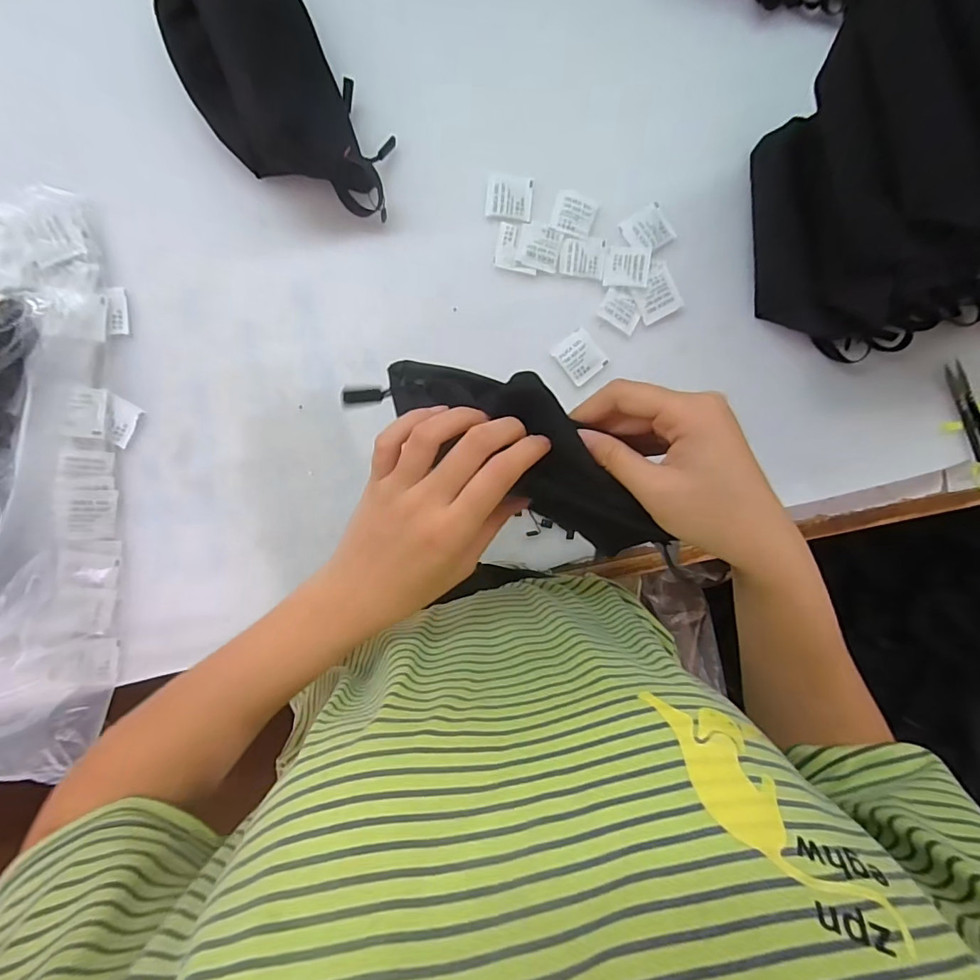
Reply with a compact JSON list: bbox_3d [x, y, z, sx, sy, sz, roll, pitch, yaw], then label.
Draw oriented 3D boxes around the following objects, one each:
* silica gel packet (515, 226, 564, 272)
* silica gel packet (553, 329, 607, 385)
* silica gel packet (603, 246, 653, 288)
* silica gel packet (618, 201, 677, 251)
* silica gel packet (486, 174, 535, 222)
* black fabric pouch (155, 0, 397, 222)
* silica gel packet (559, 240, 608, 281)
[{"bbox_3d":[0.045,-0.218,0.438,0.037,0.004,0.040,14,91,-5],"label":"silica gel packet"},{"bbox_3d":[0.081,-0.120,0.444,0.037,0.005,0.042,-40,95,-2],"label":"silica gel packet"},{"bbox_3d":[0.124,-0.202,0.443,0.040,0.005,0.037,5,92,-5],"label":"silica gel packet"},{"bbox_3d":[0.145,-0.238,0.448,0.042,0.004,0.038,-31,94,-2],"label":"silica gel packet"},{"bbox_3d":[0.018,-0.262,0.437,0.041,0.004,0.040,5,92,-5],"label":"silica gel packet"},{"bbox_3d":[-0.167,-0.317,0.380,0.118,0.099,0.212,-37,93,-2],"label":"black fabric pouch"},{"bbox_3d":[0.085,-0.212,0.444,0.040,0.004,0.035,7,92,-5],"label":"silica gel packet"}]

